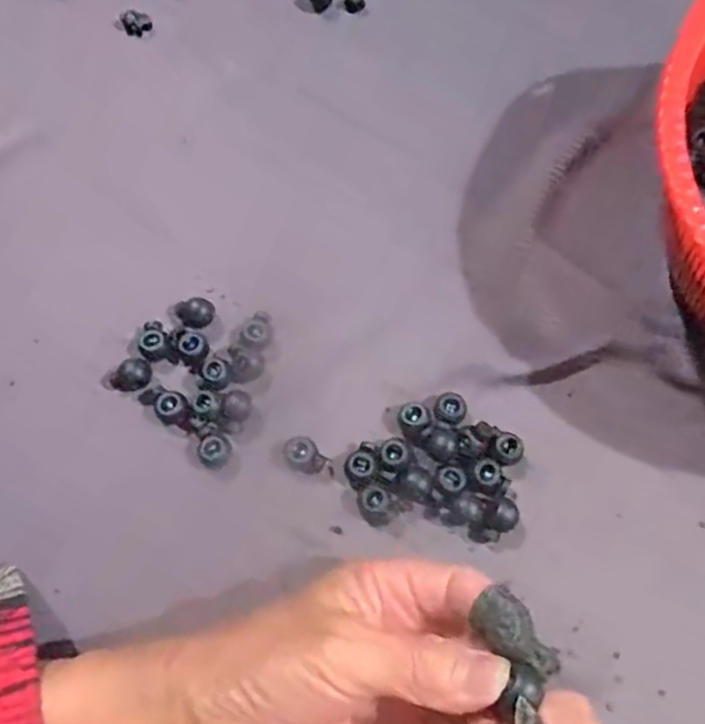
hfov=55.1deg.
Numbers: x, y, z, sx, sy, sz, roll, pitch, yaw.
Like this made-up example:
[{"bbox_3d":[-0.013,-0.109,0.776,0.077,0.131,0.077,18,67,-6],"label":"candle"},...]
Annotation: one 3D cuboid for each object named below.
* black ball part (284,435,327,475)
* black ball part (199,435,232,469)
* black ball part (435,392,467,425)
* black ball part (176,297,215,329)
[{"bbox_3d":[-0.022,0.044,0.312,0.015,0.014,0.017,-33,73,-13],"label":"black ball part"},{"bbox_3d":[-0.064,0.041,0.314,0.013,0.011,0.014,0,68,-1],"label":"black ball part"},{"bbox_3d":[0.046,0.023,0.321,0.015,0.015,0.013,23,70,8],"label":"black ball part"},{"bbox_3d":[-0.078,-0.024,0.338,0.016,0.010,0.014,-35,73,-13],"label":"black ball part"}]

